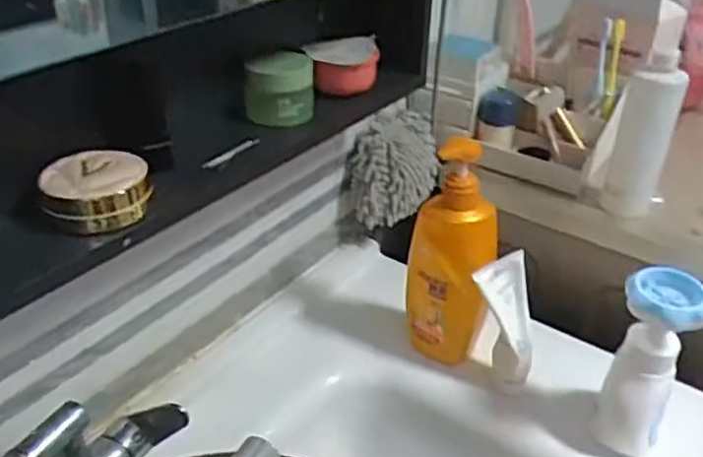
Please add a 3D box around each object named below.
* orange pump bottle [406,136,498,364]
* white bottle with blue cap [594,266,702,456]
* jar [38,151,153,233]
[{"bbox_3d":[0.106,0.032,0.703,0.087,0.256,0.050,4,33,4],"label":"orange pump bottle"},{"bbox_3d":[0.274,0.132,0.628,0.064,0.188,0.056,10,34,12],"label":"white bottle with blue cap"},{"bbox_3d":[-0.180,-0.027,0.467,0.072,0.035,0.060,-15,36,-24],"label":"jar"}]

